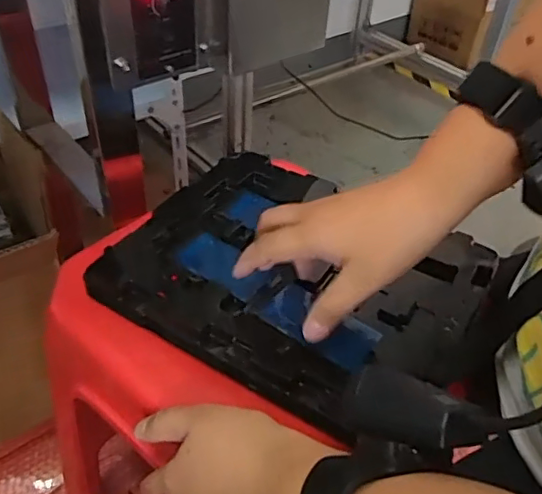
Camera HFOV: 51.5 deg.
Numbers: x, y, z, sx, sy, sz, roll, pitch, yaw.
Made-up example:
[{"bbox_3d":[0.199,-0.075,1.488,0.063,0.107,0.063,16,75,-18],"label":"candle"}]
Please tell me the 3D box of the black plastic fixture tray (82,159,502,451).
[{"bbox_3d":[0.022,0.018,0.463,0.278,0.028,0.226,26,46,22],"label":"black plastic fixture tray"}]

